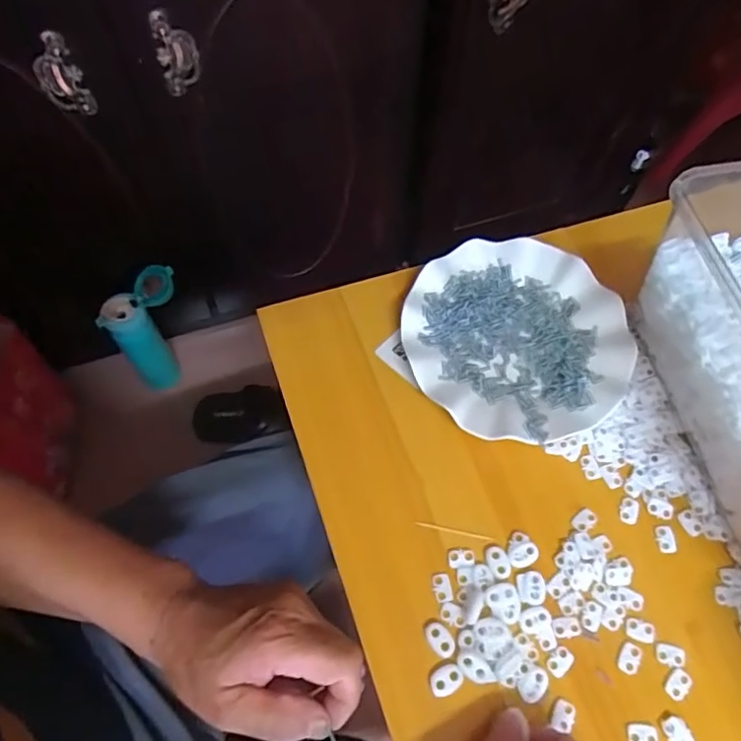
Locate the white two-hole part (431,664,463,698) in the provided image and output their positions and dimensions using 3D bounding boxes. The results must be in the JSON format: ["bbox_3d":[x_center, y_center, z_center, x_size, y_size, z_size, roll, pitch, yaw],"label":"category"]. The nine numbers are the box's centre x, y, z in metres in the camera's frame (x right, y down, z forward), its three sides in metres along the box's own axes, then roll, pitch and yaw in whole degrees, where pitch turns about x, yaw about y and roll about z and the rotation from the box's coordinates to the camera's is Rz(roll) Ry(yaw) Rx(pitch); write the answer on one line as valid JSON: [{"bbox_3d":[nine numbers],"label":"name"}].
[{"bbox_3d":[0.049,0.199,0.373,0.021,0.004,0.015,-22,66,-13],"label":"white two-hole part"}]

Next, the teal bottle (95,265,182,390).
[{"bbox_3d":[-0.333,-0.054,0.908,0.118,0.235,0.056,-37,71,-19],"label":"teal bottle"}]

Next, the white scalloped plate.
[{"bbox_3d":[0.119,-0.027,0.481,0.177,0.021,0.177,1,63,-2],"label":"white scalloped plate"}]

